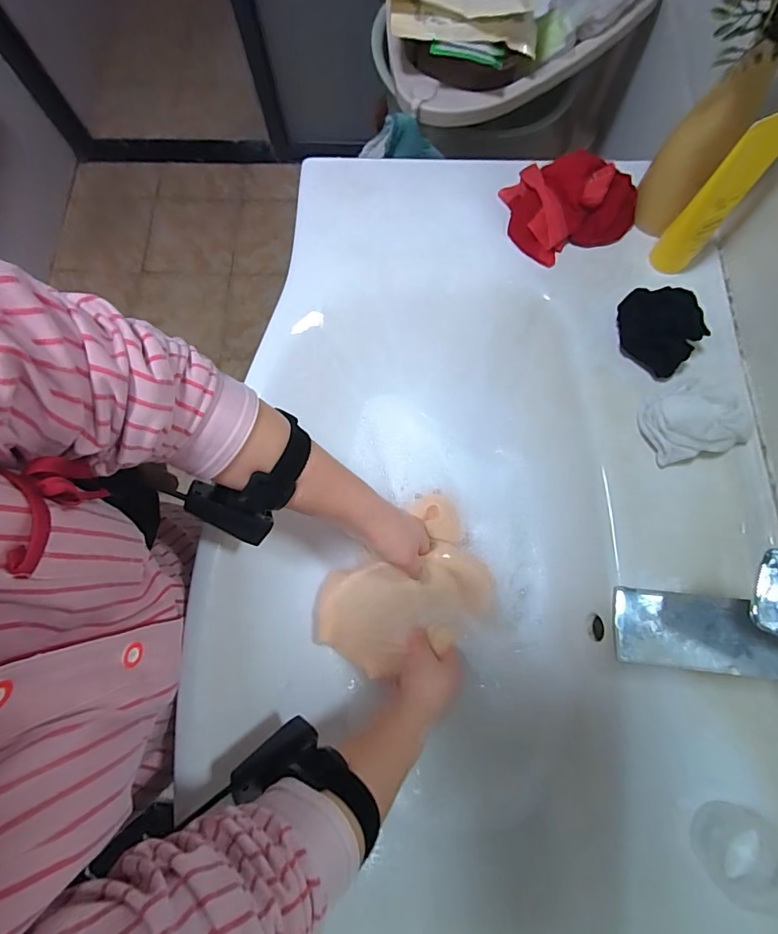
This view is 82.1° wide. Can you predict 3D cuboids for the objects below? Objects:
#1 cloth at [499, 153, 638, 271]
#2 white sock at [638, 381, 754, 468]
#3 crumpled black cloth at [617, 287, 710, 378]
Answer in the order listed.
[{"bbox_3d":[0.191,-0.271,0.466,0.125,0.059,0.095,-10,75,-2],"label":"cloth"},{"bbox_3d":[0.278,-0.043,0.404,0.081,0.061,0.068,-21,76,-5],"label":"white sock"},{"bbox_3d":[0.258,-0.136,0.431,0.078,0.042,0.064,37,79,9],"label":"crumpled black cloth"}]

